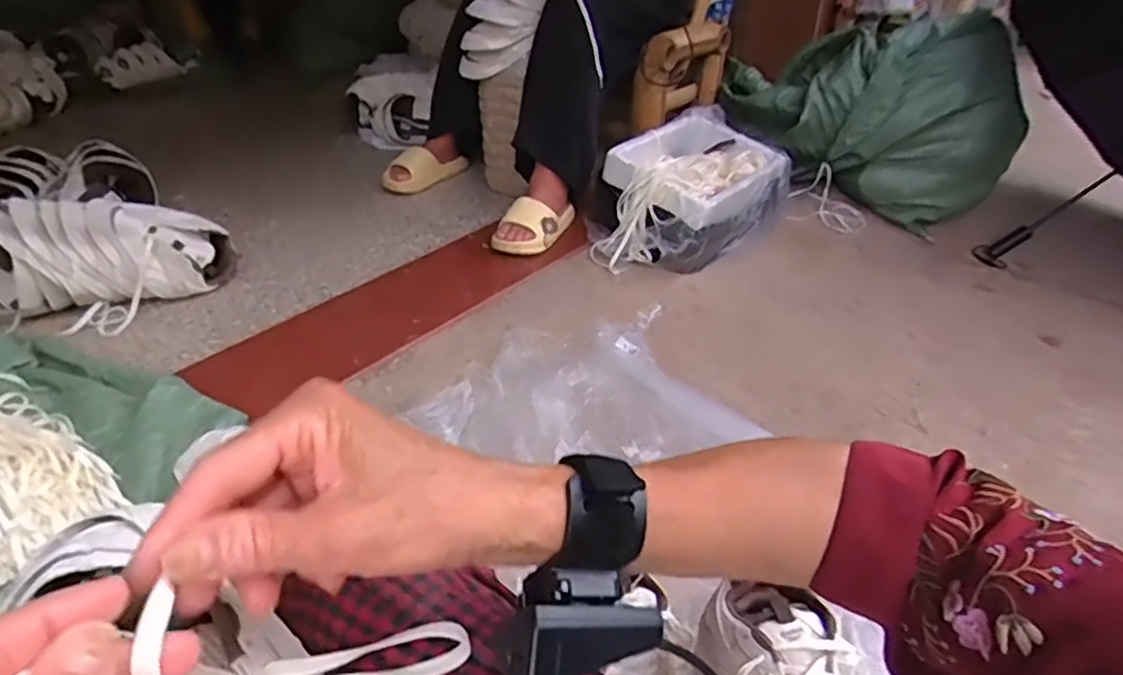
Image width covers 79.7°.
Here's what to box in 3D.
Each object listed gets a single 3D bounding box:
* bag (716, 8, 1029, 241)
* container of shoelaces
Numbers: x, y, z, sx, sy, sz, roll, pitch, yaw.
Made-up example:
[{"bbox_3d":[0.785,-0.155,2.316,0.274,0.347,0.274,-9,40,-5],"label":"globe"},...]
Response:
[{"bbox_3d":[0.748,-0.518,1.643,0.691,0.423,0.329,6,36,6],"label":"bag"},{"bbox_3d":[0.264,-0.286,1.397,0.264,0.205,0.437,29,44,32],"label":"container of shoelaces"}]

